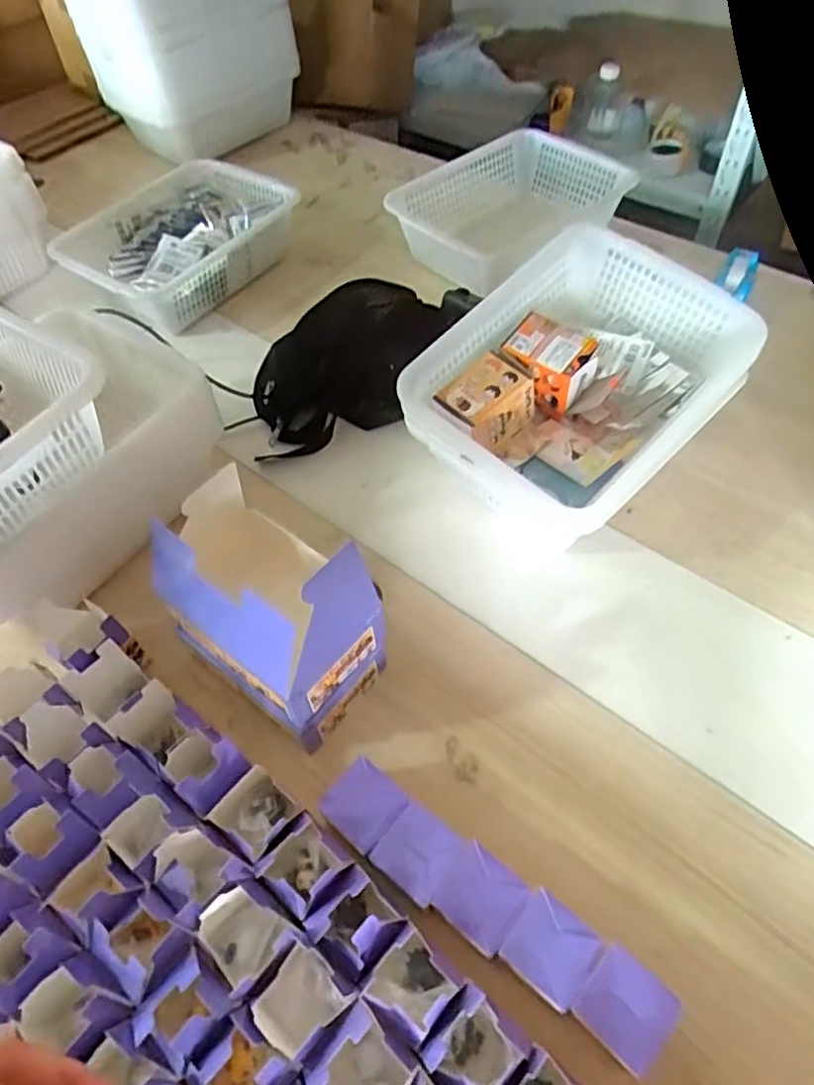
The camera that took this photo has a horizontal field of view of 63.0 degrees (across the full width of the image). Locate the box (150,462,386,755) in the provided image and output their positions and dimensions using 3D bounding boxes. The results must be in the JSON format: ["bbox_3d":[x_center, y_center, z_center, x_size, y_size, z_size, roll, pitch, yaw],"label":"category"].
[{"bbox_3d":[-0.133,0.064,0.624,0.189,0.196,0.123,31,62,23],"label":"box"}]

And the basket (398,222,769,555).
[{"bbox_3d":[0.201,-0.175,0.767,0.264,0.142,0.346,38,65,26],"label":"basket"}]

